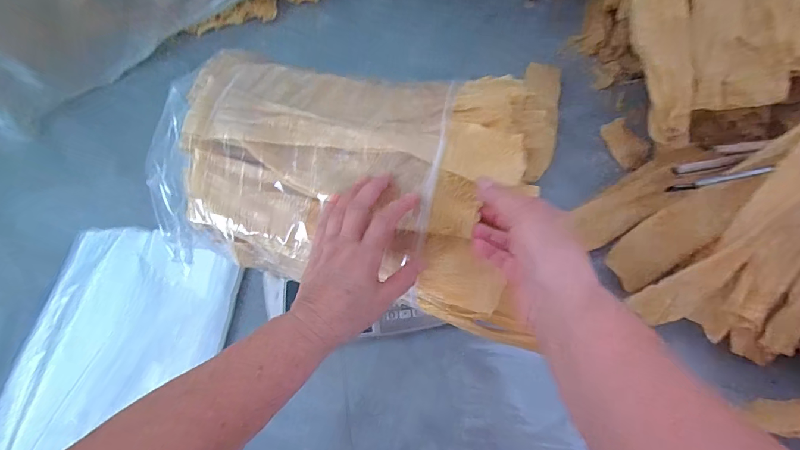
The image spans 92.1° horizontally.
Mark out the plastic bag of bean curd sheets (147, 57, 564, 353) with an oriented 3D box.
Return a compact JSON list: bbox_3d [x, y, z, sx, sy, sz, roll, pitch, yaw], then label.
[{"bbox_3d":[-0.047,-0.077,0.446,0.407,0.126,0.281,12,65,9],"label":"plastic bag of bean curd sheets"}]

